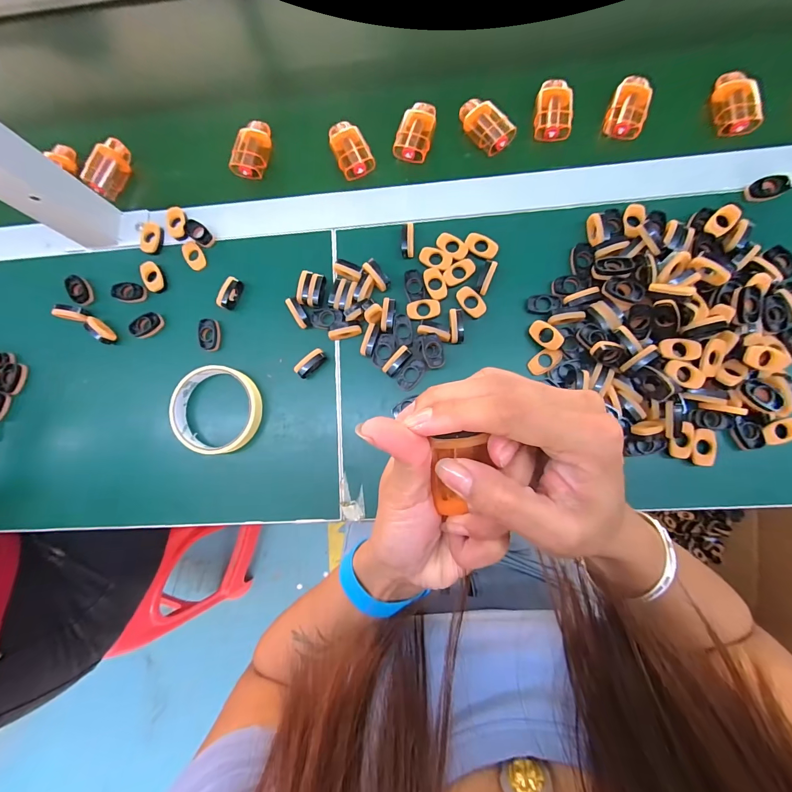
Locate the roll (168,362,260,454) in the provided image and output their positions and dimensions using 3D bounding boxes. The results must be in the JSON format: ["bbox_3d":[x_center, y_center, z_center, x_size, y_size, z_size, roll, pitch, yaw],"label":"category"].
[{"bbox_3d":[-0.177,0.014,0.363,0.087,0.018,0.084,0,84,4],"label":"roll"}]

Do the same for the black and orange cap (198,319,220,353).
[{"bbox_3d":[-0.190,-0.062,0.373,0.018,0.012,0.031,-1,84,4],"label":"black and orange cap"}]

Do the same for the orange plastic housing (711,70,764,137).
[{"bbox_3d":[0.333,-0.287,0.359,0.033,0.018,0.060,-3,84,4],"label":"orange plastic housing"}]

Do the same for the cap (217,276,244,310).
[{"bbox_3d":[-0.171,-0.105,0.377,0.011,0.020,0.033,22,86,6],"label":"cap"}]

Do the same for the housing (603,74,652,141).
[{"bbox_3d":[0.237,-0.294,0.372,0.035,0.018,0.066,20,86,6],"label":"housing"}]

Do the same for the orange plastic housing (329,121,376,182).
[{"bbox_3d":[-0.048,-0.264,0.394,0.036,0.015,0.064,-21,83,2],"label":"orange plastic housing"}]

